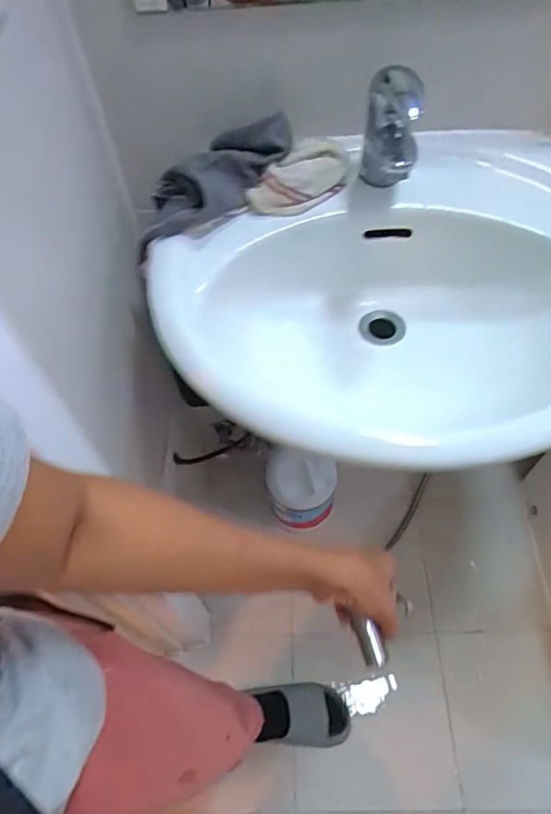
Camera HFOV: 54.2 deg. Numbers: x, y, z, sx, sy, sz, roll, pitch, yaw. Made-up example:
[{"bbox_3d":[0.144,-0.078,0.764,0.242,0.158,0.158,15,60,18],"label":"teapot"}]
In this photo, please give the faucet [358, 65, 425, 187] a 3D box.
[{"bbox_3d":[0.119,-0.258,0.579,0.050,0.151,0.107,4,58,7],"label":"faucet"}]

